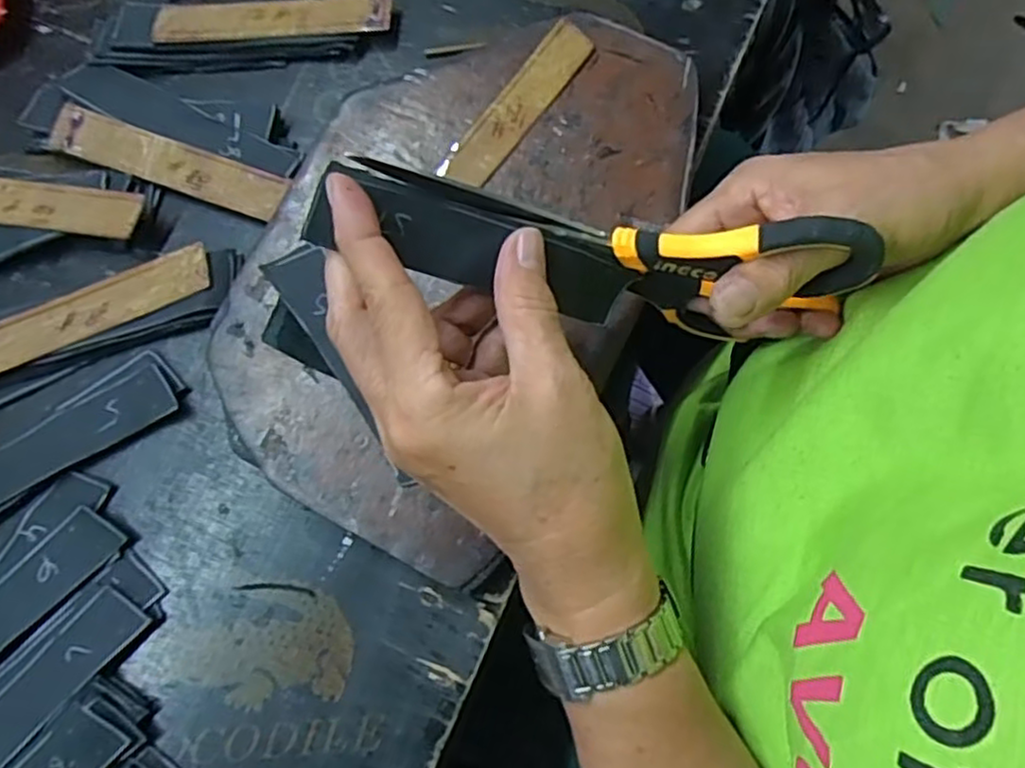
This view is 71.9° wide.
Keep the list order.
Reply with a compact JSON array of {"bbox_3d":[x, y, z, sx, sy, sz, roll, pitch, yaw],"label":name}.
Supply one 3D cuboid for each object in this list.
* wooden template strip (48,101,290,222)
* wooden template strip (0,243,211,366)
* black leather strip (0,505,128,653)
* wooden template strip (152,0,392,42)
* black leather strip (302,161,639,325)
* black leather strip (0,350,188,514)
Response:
[{"bbox_3d":[-0.172,-0.110,0.354,0.122,0.004,0.024,20,95,3],"label":"wooden template strip"},{"bbox_3d":[-0.207,-0.031,0.331,0.132,0.004,0.023,-22,74,-6],"label":"wooden template strip"},{"bbox_3d":[-0.223,0.104,0.304,0.026,0.005,0.121,43,81,11],"label":"black leather strip"},{"bbox_3d":[-0.126,-0.194,0.374,0.123,0.006,0.024,-3,82,0],"label":"wooden template strip"},{"bbox_3d":[-0.013,-0.049,0.254,0.115,0.008,0.028,14,93,-16],"label":"black leather strip"},{"bbox_3d":[-0.211,0.030,0.323,0.122,0.008,0.032,-33,78,-6],"label":"black leather strip"}]

